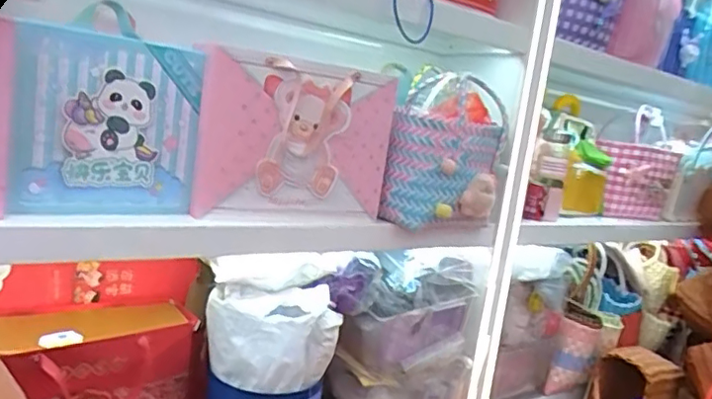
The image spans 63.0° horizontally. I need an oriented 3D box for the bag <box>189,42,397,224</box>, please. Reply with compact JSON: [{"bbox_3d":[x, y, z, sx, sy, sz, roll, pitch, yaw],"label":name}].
[{"bbox_3d":[-0.085,-0.089,0.927,0.318,0.238,0.064,1,11,-34],"label":"bag"}]

